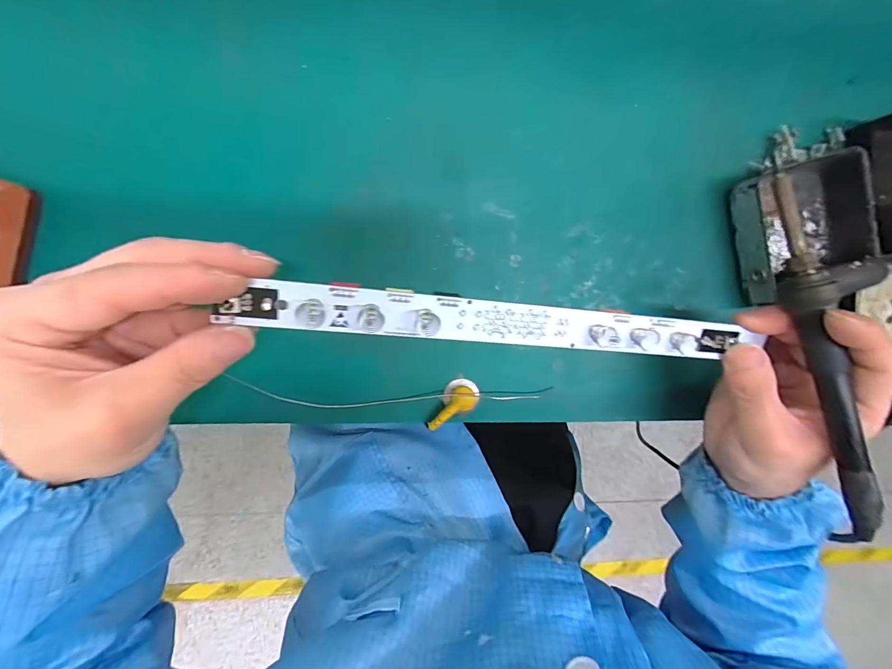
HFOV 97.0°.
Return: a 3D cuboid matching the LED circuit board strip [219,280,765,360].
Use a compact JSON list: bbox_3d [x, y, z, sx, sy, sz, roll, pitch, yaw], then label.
[{"bbox_3d":[0.035,-0.006,0.195,0.257,0.009,0.021,4,97,-13],"label":"LED circuit board strip"}]

